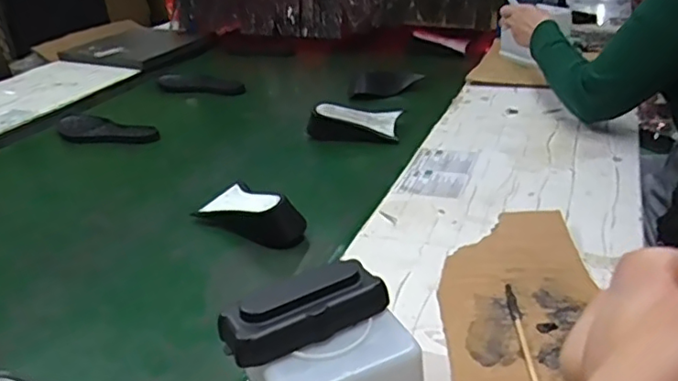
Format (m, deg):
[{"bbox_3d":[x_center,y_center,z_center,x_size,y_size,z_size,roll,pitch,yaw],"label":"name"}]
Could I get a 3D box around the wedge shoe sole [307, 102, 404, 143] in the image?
[{"bbox_3d":[0.022,-0.114,0.990,0.159,0.053,0.051,-2,26,14],"label":"wedge shoe sole"}]

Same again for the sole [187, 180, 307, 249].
[{"bbox_3d":[-0.118,0.028,0.756,0.079,0.053,0.151,-27,31,-34],"label":"sole"}]

